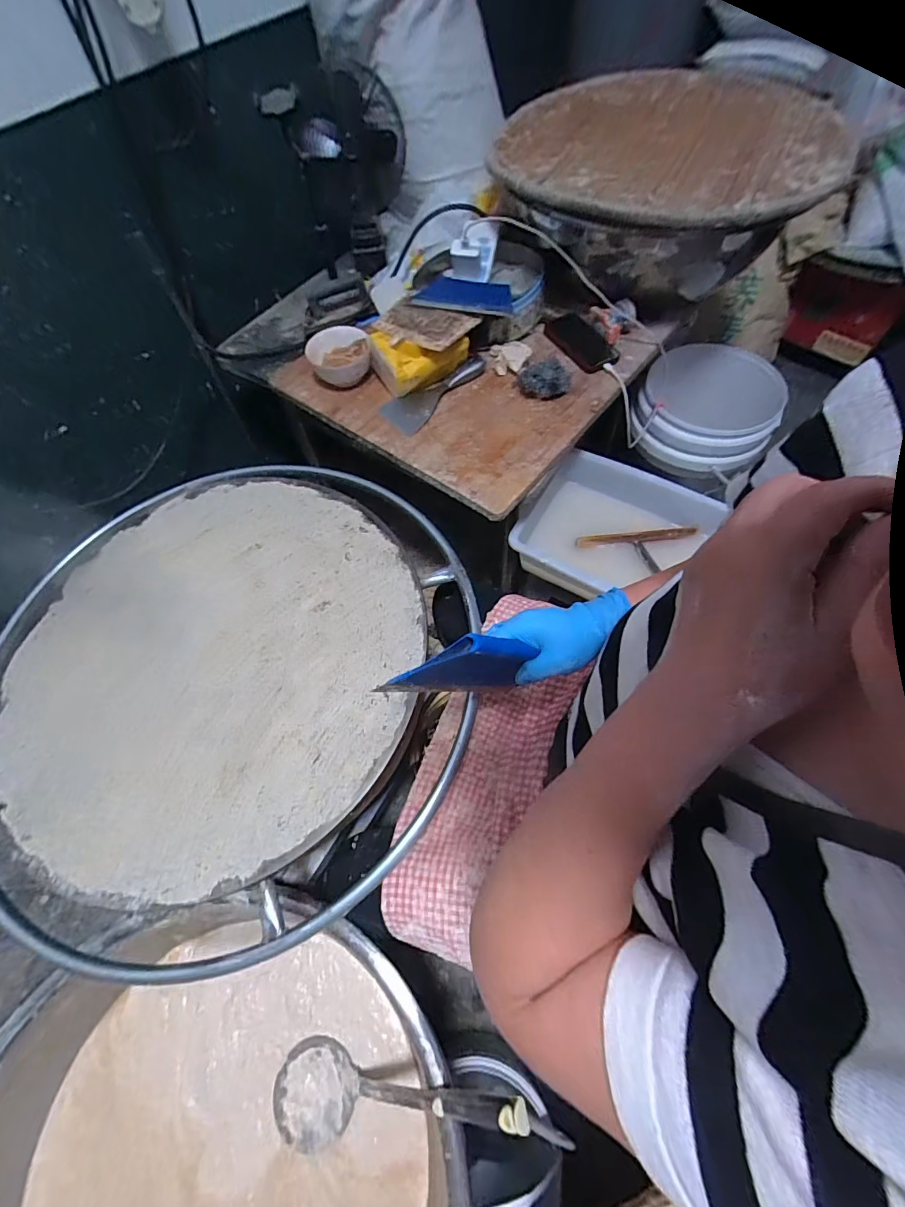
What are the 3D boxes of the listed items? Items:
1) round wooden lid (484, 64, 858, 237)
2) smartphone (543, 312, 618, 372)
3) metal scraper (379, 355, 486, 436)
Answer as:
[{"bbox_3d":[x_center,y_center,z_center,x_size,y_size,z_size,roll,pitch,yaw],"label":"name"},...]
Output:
[{"bbox_3d":[0.386,-0.791,0.780,0.531,0.058,0.525,-1,62,3],"label":"round wooden lid"},{"bbox_3d":[0.246,-0.499,0.867,0.078,0.015,0.150,-32,71,-5],"label":"smartphone"},{"bbox_3d":[-0.032,-0.396,0.836,0.219,0.030,0.084,-42,68,-17],"label":"metal scraper"}]

